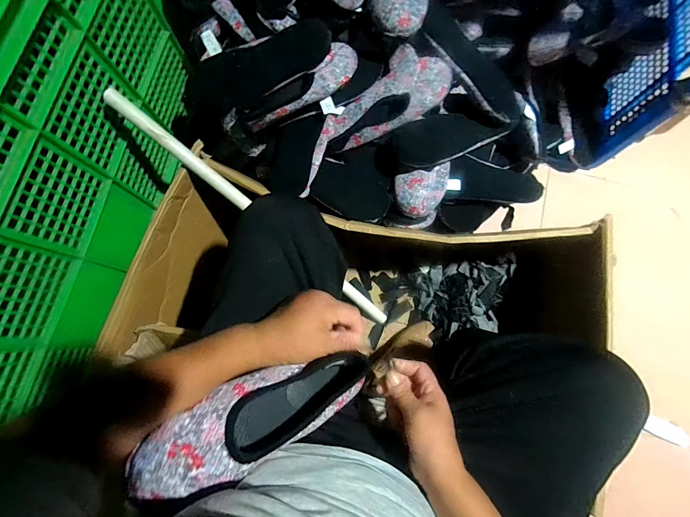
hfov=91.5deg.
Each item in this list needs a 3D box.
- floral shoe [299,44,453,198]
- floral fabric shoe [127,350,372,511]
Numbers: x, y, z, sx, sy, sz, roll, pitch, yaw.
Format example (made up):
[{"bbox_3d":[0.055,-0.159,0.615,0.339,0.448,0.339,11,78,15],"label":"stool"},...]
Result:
[{"bbox_3d":[0.029,-0.258,0.608,0.324,0.054,0.133,-34,79,11],"label":"floral shoe"},{"bbox_3d":[-0.081,0.163,0.342,0.235,0.056,0.075,-17,77,-32],"label":"floral fabric shoe"}]

